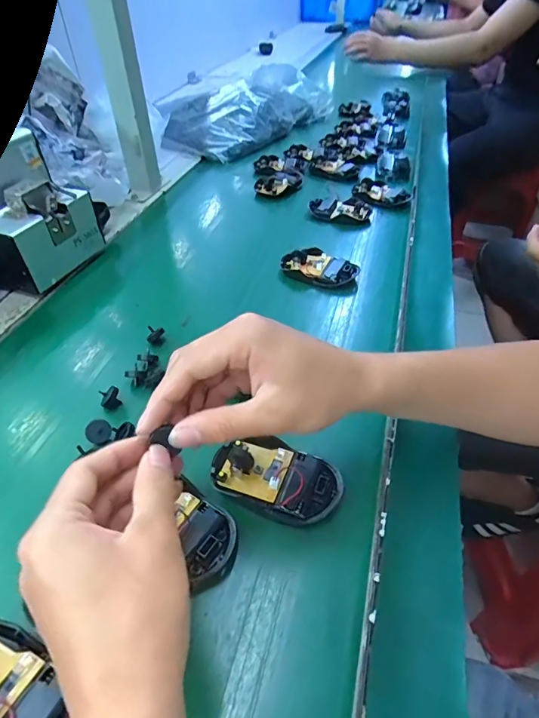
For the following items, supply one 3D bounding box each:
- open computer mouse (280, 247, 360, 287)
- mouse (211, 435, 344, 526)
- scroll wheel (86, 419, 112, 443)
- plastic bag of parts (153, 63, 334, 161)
[{"bbox_3d":[0.061,-0.113,0.526,0.085,0.025,0.056,29,50,28],"label":"open computer mouse"},{"bbox_3d":[0.006,0.089,0.323,0.092,0.022,0.053,18,46,19],"label":"mouse"},{"bbox_3d":[-0.141,0.059,0.355,0.019,0.006,0.019,40,73,-3],"label":"scroll wheel"},{"bbox_3d":[-0.053,-0.530,0.911,0.200,0.092,0.369,33,52,31],"label":"plastic bag of parts"}]

